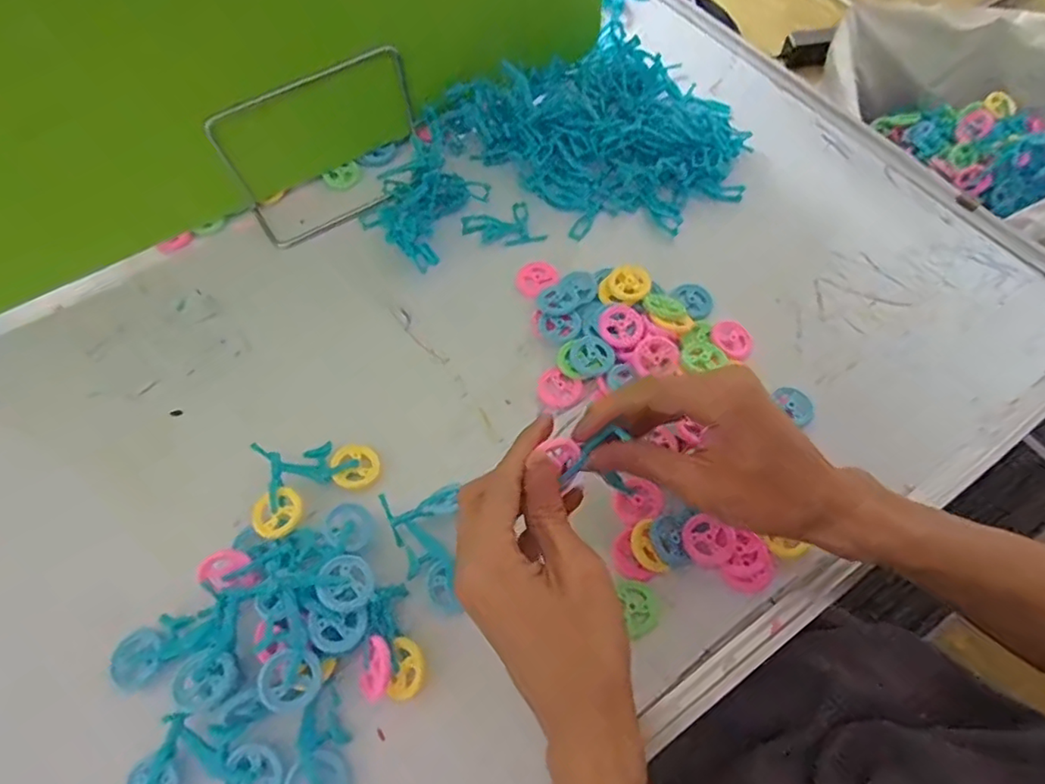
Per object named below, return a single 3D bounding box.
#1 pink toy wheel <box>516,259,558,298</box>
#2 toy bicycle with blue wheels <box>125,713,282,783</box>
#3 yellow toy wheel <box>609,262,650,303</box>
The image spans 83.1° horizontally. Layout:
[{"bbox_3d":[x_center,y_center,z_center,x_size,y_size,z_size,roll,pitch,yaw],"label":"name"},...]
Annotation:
[{"bbox_3d":[0.010,-0.085,0.434,0.028,0.005,0.030,0,63,1],"label":"pink toy wheel"},{"bbox_3d":[-0.158,0.183,0.290,0.074,0.016,0.043,-6,63,-2],"label":"toy bicycle with blue wheels"},{"bbox_3d":[0.076,-0.077,0.416,0.030,0.005,0.030,0,63,1],"label":"yellow toy wheel"}]

